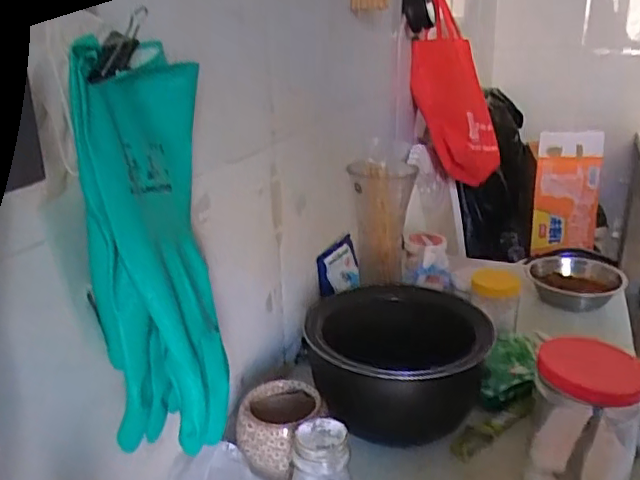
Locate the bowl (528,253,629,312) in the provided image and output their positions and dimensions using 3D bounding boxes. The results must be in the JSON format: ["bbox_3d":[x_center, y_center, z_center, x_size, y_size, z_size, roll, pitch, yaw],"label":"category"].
[{"bbox_3d":[0.466,0.074,1.081,0.156,0.046,0.170,-1,20,0],"label":"bowl"}]

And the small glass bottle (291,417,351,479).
[{"bbox_3d":[0.002,0.238,0.566,0.054,0.121,0.057,-2,20,-1],"label":"small glass bottle"}]

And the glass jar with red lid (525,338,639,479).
[{"bbox_3d":[0.261,0.198,0.593,0.099,0.184,0.091,-1,20,0],"label":"glass jar with red lid"}]

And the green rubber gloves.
[{"bbox_3d":[-0.121,0.010,0.468,0.062,0.320,0.124,-4,11,31],"label":"green rubber gloves"}]

